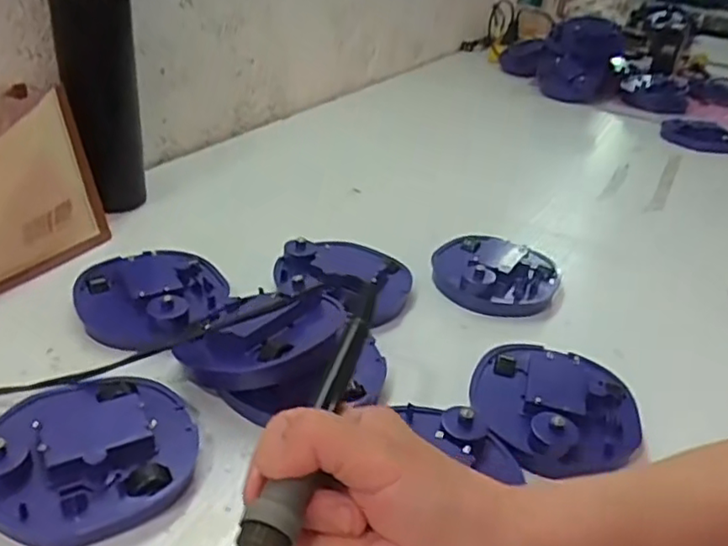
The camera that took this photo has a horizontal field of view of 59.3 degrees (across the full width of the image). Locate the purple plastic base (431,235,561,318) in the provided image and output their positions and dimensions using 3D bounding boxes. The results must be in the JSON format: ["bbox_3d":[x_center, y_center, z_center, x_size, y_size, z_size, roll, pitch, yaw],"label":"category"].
[{"bbox_3d":[0.114,-0.002,0.555,0.099,0.029,0.099,21,34,22],"label":"purple plastic base"}]

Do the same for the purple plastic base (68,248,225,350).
[{"bbox_3d":[-0.155,0.018,0.473,0.104,0.030,0.101,5,31,-3],"label":"purple plastic base"}]

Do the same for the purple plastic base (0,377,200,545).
[{"bbox_3d":[-0.141,0.095,0.344,0.094,0.032,0.103,13,32,11],"label":"purple plastic base"}]

